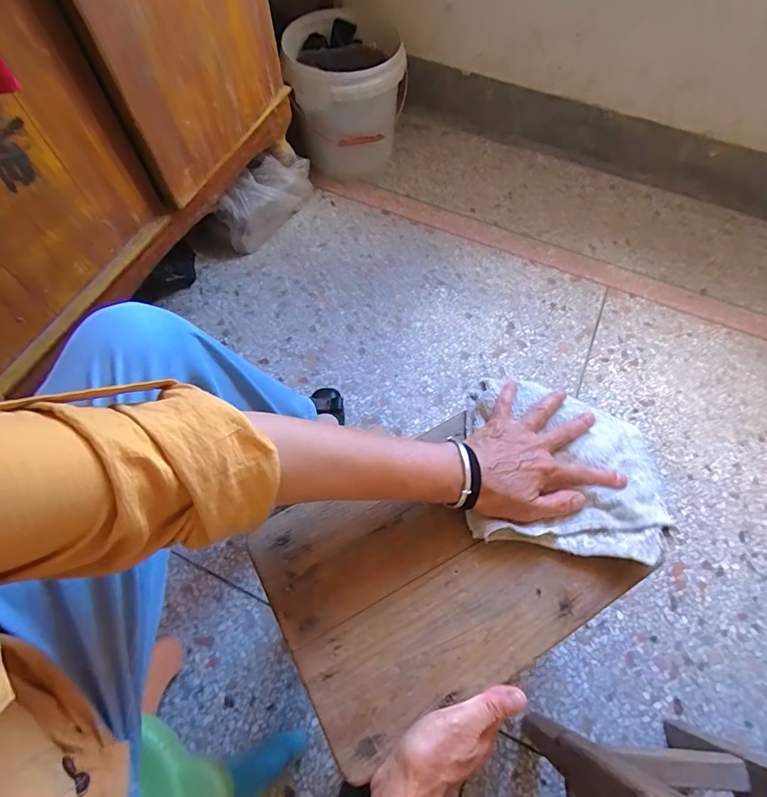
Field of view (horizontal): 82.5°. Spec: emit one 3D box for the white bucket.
[{"bbox_3d":[-0.091,-0.737,1.078,0.260,0.247,0.301,-6,62,-4],"label":"white bucket"}]

